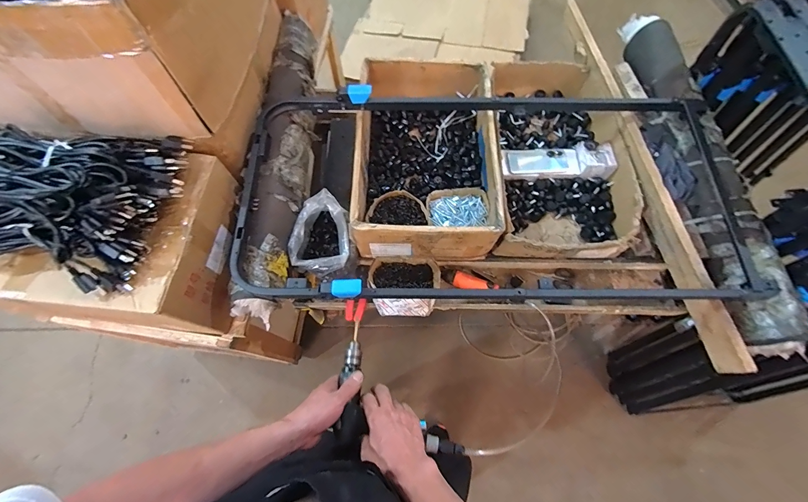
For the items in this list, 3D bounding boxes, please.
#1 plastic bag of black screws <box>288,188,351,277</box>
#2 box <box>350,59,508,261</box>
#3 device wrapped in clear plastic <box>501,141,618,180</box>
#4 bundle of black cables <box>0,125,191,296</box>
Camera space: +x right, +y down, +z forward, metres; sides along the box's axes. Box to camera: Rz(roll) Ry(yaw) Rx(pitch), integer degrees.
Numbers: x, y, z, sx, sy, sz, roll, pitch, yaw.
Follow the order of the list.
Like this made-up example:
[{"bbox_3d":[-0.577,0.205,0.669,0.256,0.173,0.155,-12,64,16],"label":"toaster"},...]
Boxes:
[{"bbox_3d":[-0.204,-0.033,0.832,0.139,0.116,0.182,-16,69,-6],"label":"plastic bag of black screws"},{"bbox_3d":[0.065,-0.255,0.921,0.353,0.162,0.531,1,68,0],"label":"box"},{"bbox_3d":[0.418,-0.247,0.936,0.289,0.062,0.093,0,68,0],"label":"device wrapped in clear plastic"},{"bbox_3d":[-0.701,-0.063,0.607,0.538,0.124,0.286,-8,69,-3],"label":"bundle of black cables"}]

